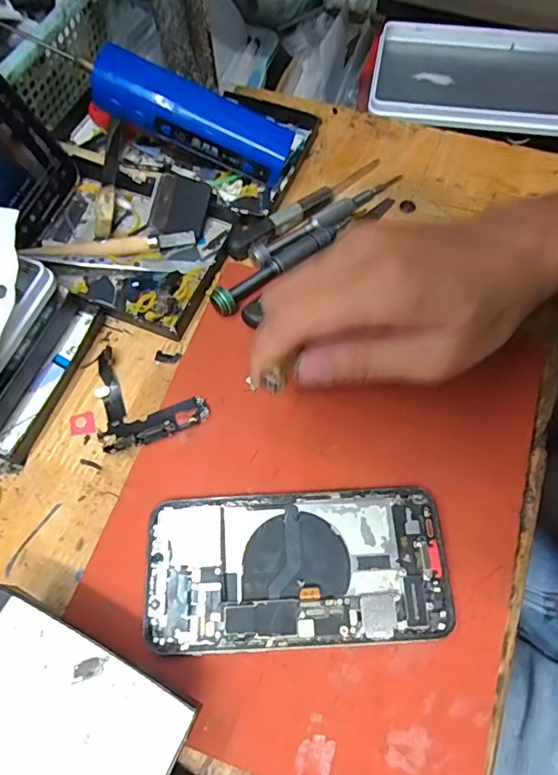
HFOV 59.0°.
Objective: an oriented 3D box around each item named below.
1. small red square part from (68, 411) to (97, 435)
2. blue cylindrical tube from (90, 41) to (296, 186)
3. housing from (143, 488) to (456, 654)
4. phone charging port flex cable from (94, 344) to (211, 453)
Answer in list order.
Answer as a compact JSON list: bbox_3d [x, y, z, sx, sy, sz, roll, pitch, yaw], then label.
[{"bbox_3d":[-0.115,0.021,0.288,0.014,0.004,0.014,-16,67,-5],"label":"small red square part"},{"bbox_3d":[-0.056,-0.177,0.324,0.128,0.028,0.031,21,67,-10],"label":"blue cylindrical tube"},{"bbox_3d":[0.008,0.089,0.246,0.146,0.007,0.070,-3,66,0],"label":"housing"},{"bbox_3d":[-0.083,0.014,0.286,0.077,0.011,0.049,27,70,13],"label":"phone charging port flex cable"}]

